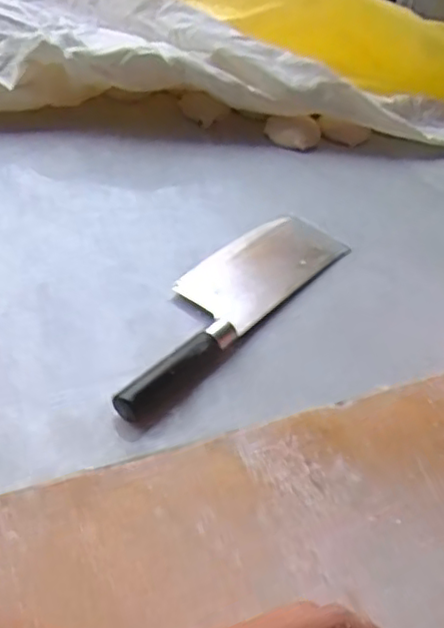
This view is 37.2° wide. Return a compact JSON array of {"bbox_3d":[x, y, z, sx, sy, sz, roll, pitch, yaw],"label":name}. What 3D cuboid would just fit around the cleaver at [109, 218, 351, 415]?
[{"bbox_3d":[0.001,-0.015,0.569,0.081,0.019,0.291,34,50,25],"label":"cleaver"}]

